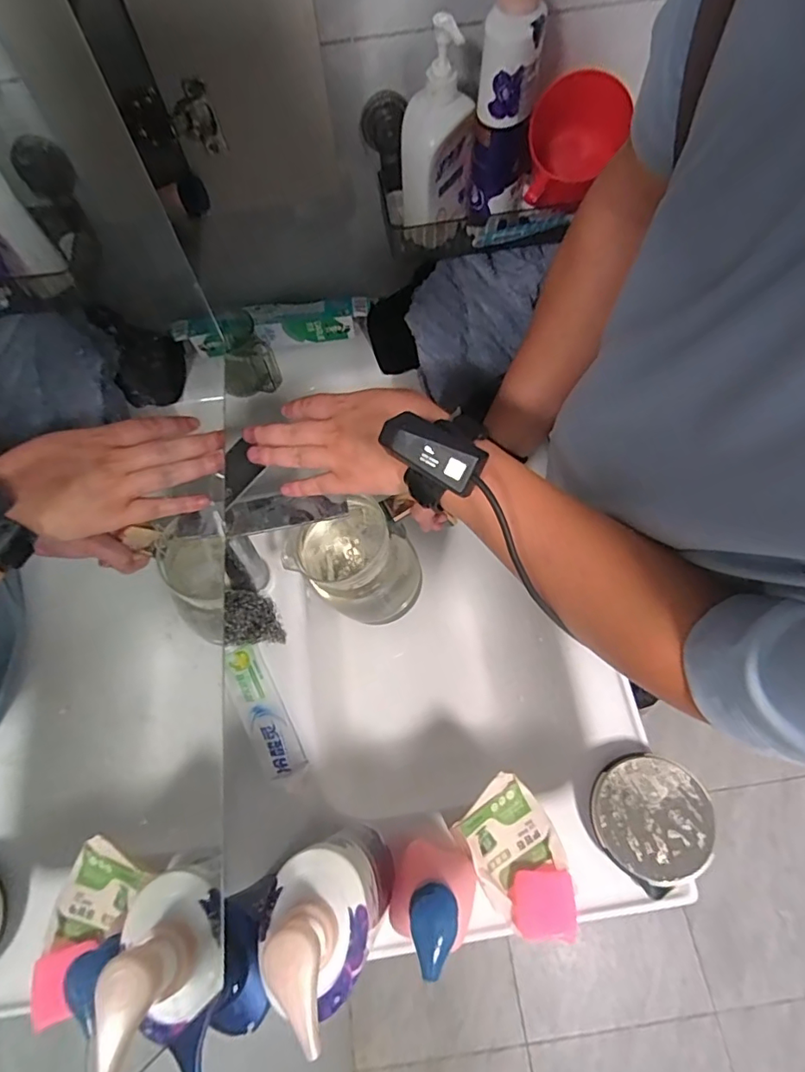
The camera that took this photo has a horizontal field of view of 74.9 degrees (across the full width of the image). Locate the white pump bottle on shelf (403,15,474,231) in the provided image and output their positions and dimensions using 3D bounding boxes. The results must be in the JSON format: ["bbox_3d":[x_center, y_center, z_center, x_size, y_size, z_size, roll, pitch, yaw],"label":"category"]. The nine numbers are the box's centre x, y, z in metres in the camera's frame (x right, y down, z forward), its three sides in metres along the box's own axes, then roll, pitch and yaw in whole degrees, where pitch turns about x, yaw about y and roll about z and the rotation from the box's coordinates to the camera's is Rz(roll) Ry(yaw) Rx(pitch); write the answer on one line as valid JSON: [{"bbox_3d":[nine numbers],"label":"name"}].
[{"bbox_3d":[0.036,-0.401,0.524,0.071,0.169,0.045,2,65,4],"label":"white pump bottle on shelf"}]

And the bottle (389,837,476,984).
[{"bbox_3d":[0.026,0.293,0.427,0.066,0.145,0.061,-1,65,2],"label":"bottle"}]

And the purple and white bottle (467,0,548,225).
[{"bbox_3d":[0.102,-0.411,0.509,0.061,0.188,0.042,2,65,3],"label":"purple and white bottle"}]

